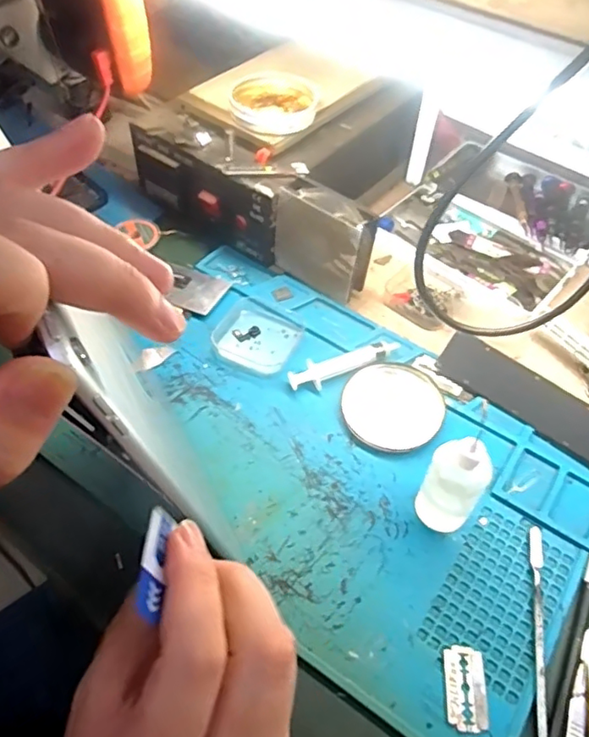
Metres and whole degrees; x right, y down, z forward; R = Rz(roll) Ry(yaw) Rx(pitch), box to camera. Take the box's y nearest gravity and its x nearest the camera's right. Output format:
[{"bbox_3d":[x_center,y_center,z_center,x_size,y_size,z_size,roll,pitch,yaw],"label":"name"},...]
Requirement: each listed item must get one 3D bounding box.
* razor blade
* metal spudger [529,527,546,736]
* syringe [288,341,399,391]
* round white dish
[{"bbox_3d":[0.095,0.177,0.325,0.023,0.004,0.043,5,51,0],"label":"razor blade"},{"bbox_3d":[0.140,0.171,0.331,0.008,0.005,0.171,12,52,6],"label":"metal spudger"},{"bbox_3d":[0.040,-0.004,0.462,0.093,0.014,0.019,-18,55,-17],"label":"syringe"},{"bbox_3d":[0.075,0.027,0.442,0.072,0.008,0.078,2,51,-2],"label":"round white dish"}]

